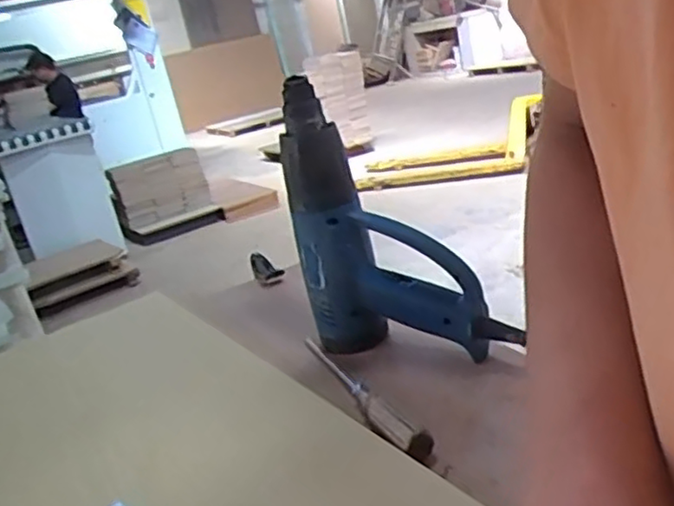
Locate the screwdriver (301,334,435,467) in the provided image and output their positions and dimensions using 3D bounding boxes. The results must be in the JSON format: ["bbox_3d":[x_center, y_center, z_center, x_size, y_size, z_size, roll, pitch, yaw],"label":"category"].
[{"bbox_3d":[0.016,0.120,0.596,0.022,0.024,0.222,-19,19,-19],"label":"screwdriver"}]

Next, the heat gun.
[{"bbox_3d":[0.051,-0.023,0.621,0.197,0.246,0.057,-4,20,25],"label":"heat gun"}]

